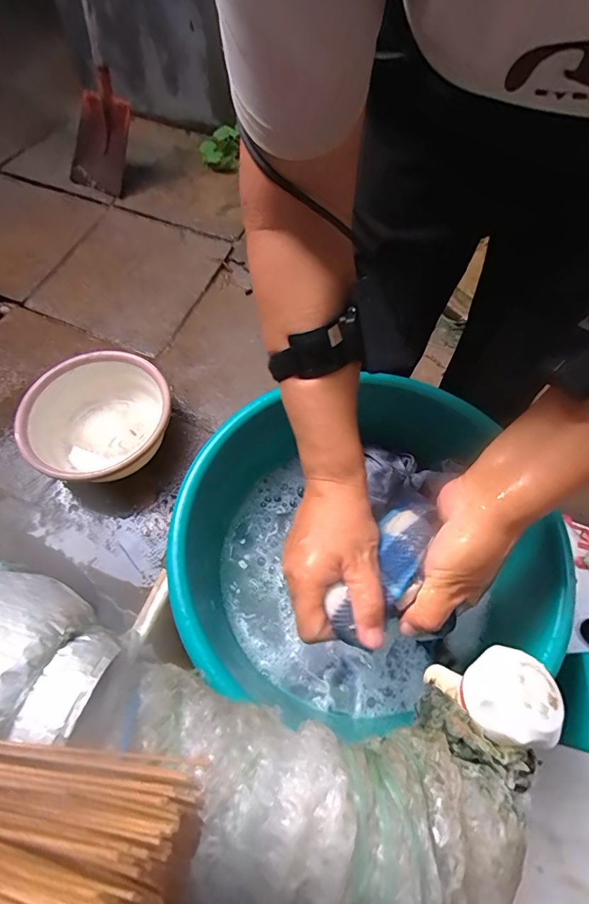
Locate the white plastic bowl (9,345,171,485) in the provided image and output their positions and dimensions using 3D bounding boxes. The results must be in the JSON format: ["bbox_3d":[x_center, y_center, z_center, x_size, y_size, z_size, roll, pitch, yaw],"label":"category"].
[{"bbox_3d":[-0.467,-0.075,1.082,0.331,0.146,0.341,15,61,8],"label":"white plastic bowl"}]

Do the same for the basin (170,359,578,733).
[{"bbox_3d":[0.060,0.095,0.438,0.330,0.122,0.305,0,60,0],"label":"basin"}]

